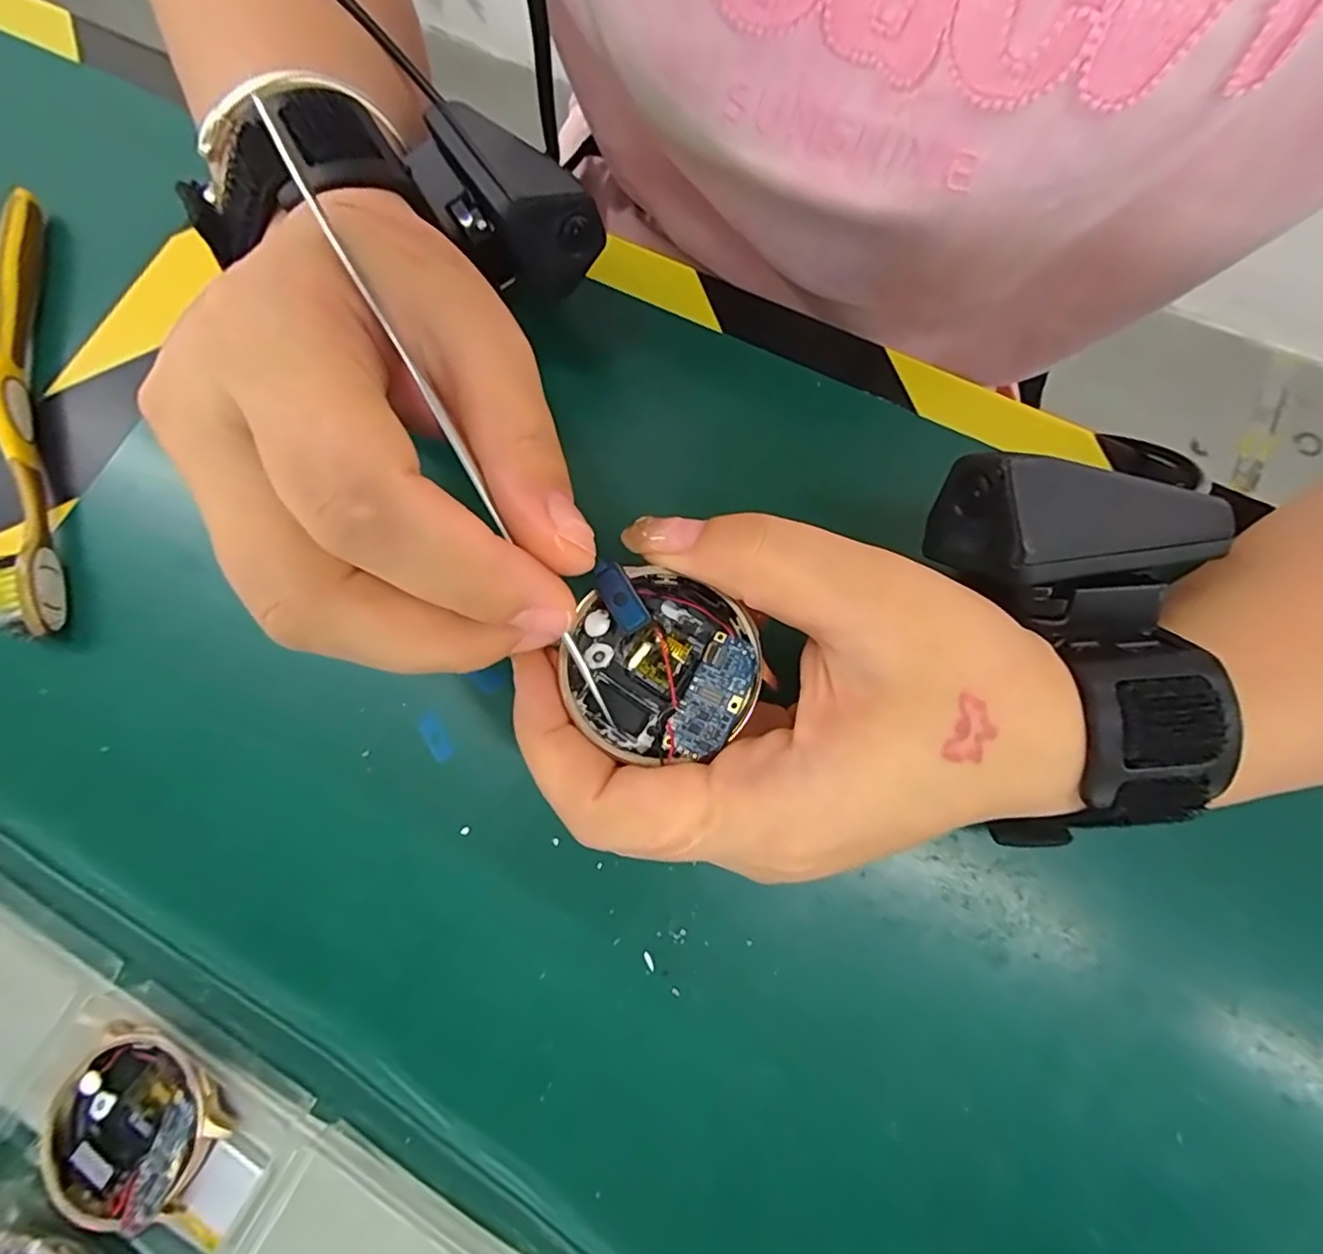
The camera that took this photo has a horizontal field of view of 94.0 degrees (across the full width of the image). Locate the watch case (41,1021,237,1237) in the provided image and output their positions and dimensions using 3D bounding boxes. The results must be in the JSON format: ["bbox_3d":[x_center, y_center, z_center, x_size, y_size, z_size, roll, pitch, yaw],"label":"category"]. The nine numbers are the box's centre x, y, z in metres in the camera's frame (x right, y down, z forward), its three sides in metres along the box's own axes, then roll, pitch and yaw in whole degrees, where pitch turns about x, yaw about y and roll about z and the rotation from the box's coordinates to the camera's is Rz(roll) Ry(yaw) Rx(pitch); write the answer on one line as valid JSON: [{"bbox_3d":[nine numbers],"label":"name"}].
[{"bbox_3d":[-0.145,0.137,0.169,0.046,0.015,0.042,28,79,8],"label":"watch case"}]

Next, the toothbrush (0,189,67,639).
[{"bbox_3d":[-0.230,-0.081,0.222,0.015,0.016,0.178,-15,77,-2],"label":"toothbrush"}]

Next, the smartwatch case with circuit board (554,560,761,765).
[{"bbox_3d":[-0.001,0.008,0.137,0.042,0.013,0.039,29,79,8],"label":"smartwatch case with circuit board"}]

